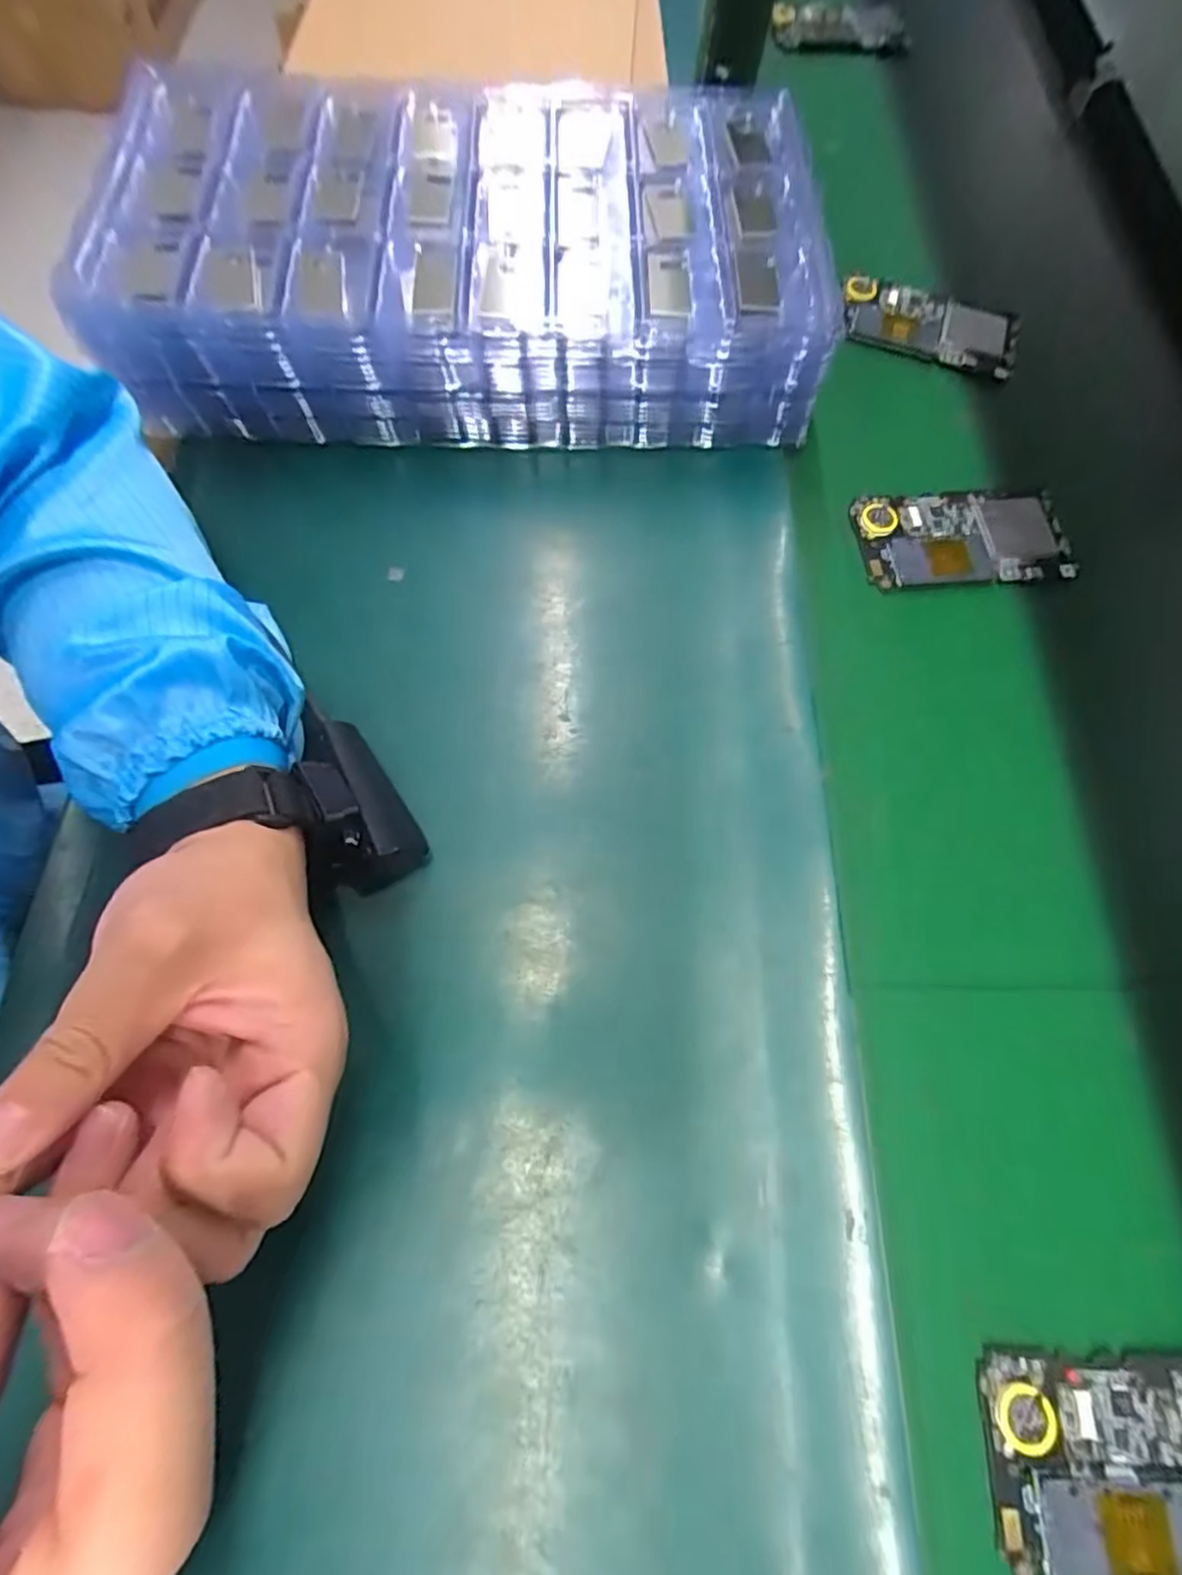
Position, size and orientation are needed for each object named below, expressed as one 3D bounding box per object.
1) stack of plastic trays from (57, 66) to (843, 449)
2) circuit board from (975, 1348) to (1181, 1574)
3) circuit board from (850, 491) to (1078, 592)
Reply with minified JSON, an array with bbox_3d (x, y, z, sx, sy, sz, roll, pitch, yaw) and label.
[{"bbox_3d":[-0.071,-0.306,0.381,0.382,0.079,0.206,2,71,-1],"label":"stack of plastic trays"},{"bbox_3d":[0.208,0.250,0.235,0.121,0.007,0.066,3,71,-1],"label":"circuit board"},{"bbox_3d":[0.217,-0.145,0.371,0.122,0.009,0.059,-4,71,-3],"label":"circuit board"}]

